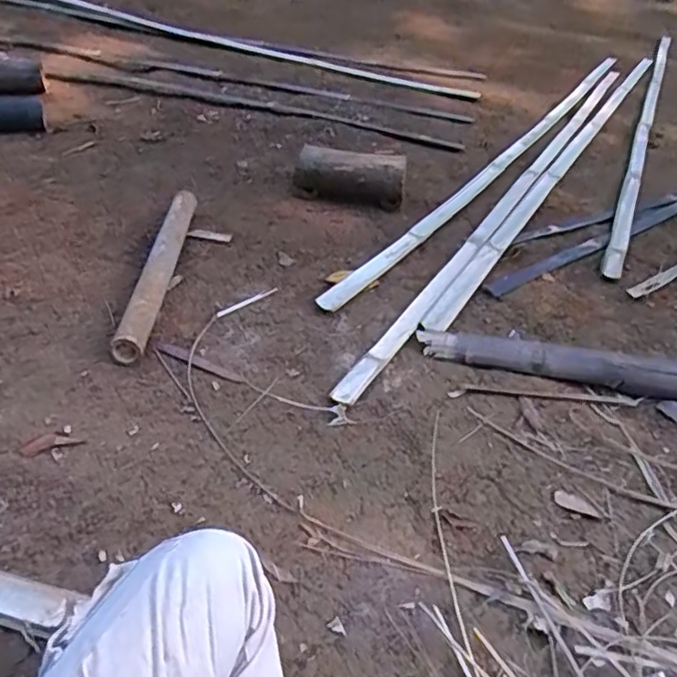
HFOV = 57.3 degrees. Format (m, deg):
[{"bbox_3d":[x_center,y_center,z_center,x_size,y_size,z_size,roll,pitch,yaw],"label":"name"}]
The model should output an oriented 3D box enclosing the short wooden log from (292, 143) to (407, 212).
[{"bbox_3d":[0.035,-0.450,1.706,0.295,0.119,0.111,8,38,5],"label":"short wooden log"}]

